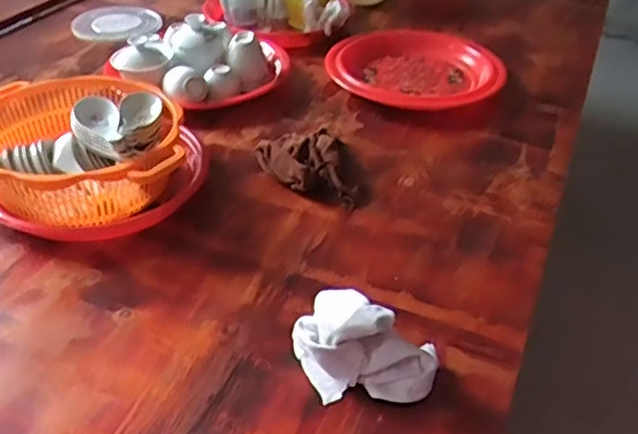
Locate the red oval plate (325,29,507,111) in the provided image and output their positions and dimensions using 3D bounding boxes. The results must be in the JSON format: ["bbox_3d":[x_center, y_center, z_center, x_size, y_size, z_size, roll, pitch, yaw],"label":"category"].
[{"bbox_3d":[0.139,-0.204,0.925,0.239,0.037,0.214,-5,39,-9],"label":"red oval plate"}]

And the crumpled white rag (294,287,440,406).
[{"bbox_3d":[0.035,0.103,0.527,0.120,0.064,0.077,20,42,21],"label":"crumpled white rag"}]

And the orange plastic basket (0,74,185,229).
[{"bbox_3d":[-0.257,-0.071,0.708,0.209,0.079,0.201,-4,39,-7],"label":"orange plastic basket"}]

